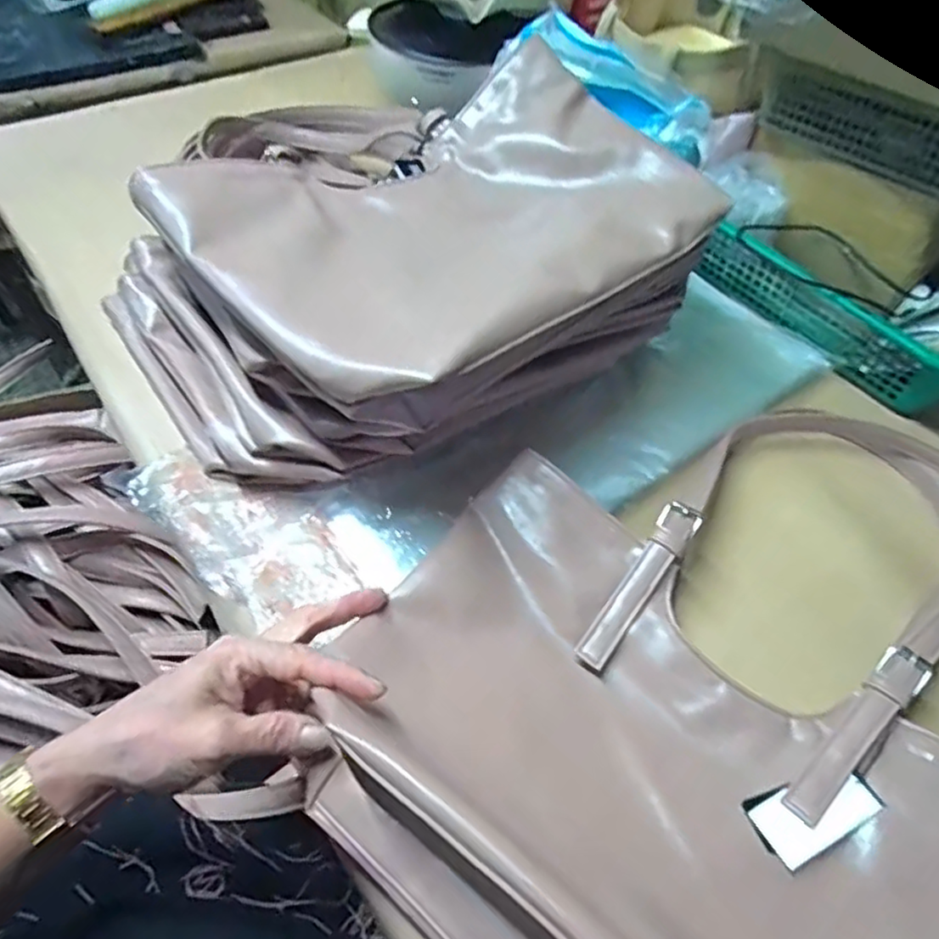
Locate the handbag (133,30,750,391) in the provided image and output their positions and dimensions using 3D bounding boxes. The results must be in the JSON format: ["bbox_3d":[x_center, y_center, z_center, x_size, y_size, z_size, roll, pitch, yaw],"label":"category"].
[{"bbox_3d":[-0.010,-0.191,0.493,0.371,0.054,0.228,-33,62,-27],"label":"handbag"}]

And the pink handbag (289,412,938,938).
[{"bbox_3d":[0.175,0.120,0.417,0.380,0.045,0.474,36,57,21],"label":"pink handbag"}]

